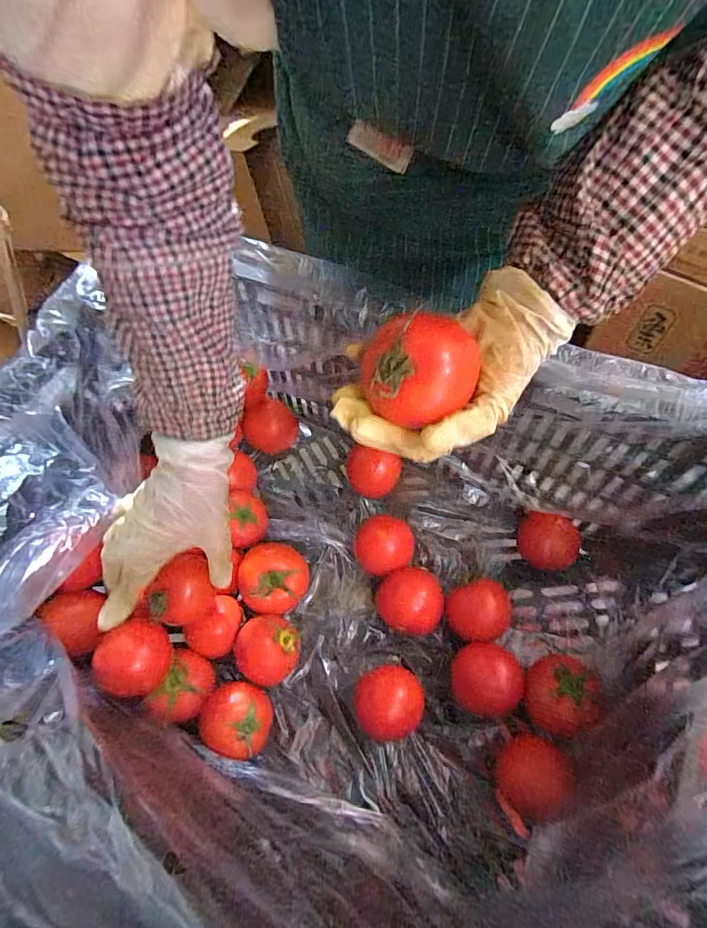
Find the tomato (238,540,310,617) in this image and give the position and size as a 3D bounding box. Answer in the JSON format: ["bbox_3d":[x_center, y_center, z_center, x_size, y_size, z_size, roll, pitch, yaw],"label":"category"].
[{"bbox_3d":[-0.082,0.122,0.468,0.066,0.056,0.068,-2,60,3],"label":"tomato"}]

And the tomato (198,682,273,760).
[{"bbox_3d":[-0.107,0.235,0.416,0.063,0.051,0.055,16,62,13],"label":"tomato"}]

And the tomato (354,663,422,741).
[{"bbox_3d":[0.034,0.222,0.420,0.065,0.043,0.062,7,61,8],"label":"tomato"}]

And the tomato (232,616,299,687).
[{"bbox_3d":[-0.085,0.185,0.444,0.060,0.048,0.059,-2,60,3],"label":"tomato"}]

